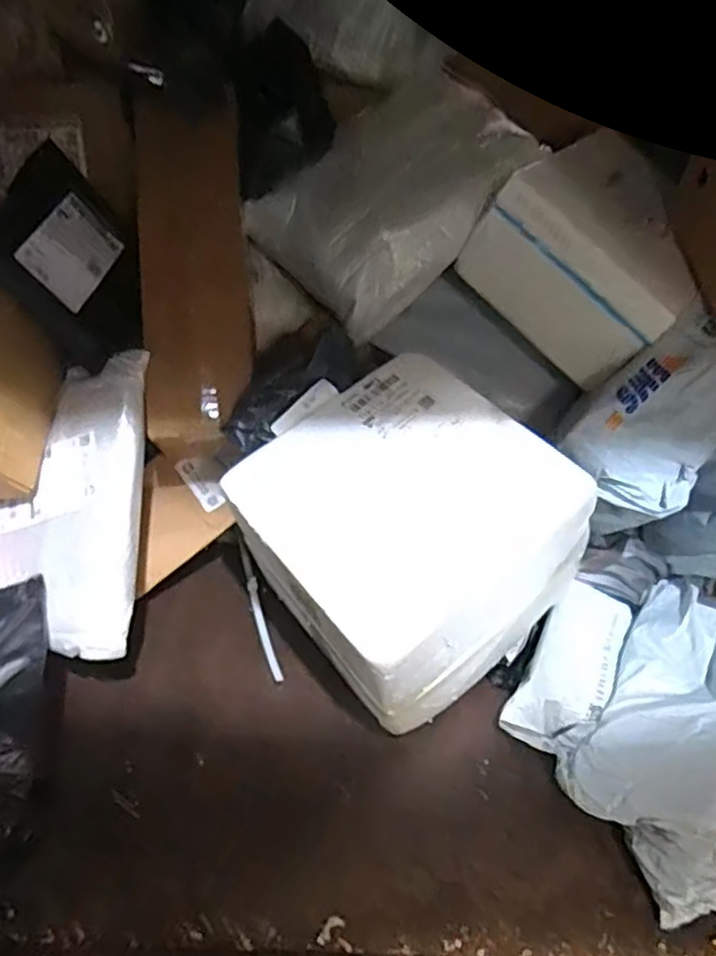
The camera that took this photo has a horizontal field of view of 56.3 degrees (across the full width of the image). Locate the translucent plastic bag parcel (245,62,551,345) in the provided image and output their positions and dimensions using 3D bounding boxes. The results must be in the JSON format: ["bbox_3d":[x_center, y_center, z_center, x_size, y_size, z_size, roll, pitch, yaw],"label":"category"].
[{"bbox_3d":[0.045,-0.326,0.763,0.302,0.070,0.193,-44,80,-2],"label":"translucent plastic bag parcel"}]

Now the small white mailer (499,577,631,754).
[{"bbox_3d":[0.234,0.201,0.728,0.085,0.041,0.204,24,45,22],"label":"small white mailer"}]

